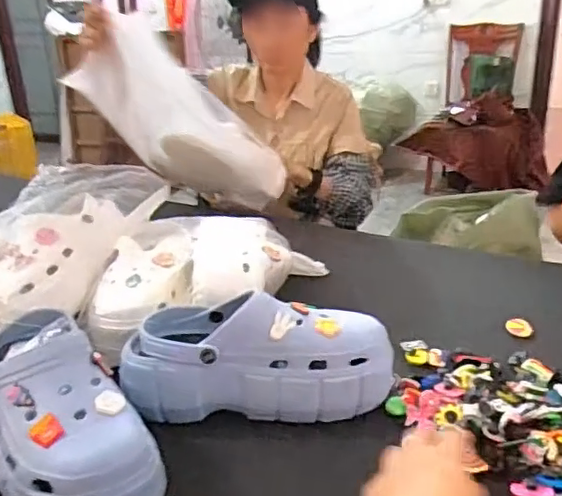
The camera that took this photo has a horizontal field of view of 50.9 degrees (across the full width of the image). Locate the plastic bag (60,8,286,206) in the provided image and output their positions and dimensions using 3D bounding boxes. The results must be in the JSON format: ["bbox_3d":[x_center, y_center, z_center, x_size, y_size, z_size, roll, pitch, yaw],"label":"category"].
[{"bbox_3d":[-0.170,-0.203,1.059,0.154,0.431,0.133,-52,34,-4],"label":"plastic bag"}]

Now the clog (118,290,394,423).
[{"bbox_3d":[-0.024,0.100,0.583,0.261,0.103,0.096,-2,23,1],"label":"clog"}]

